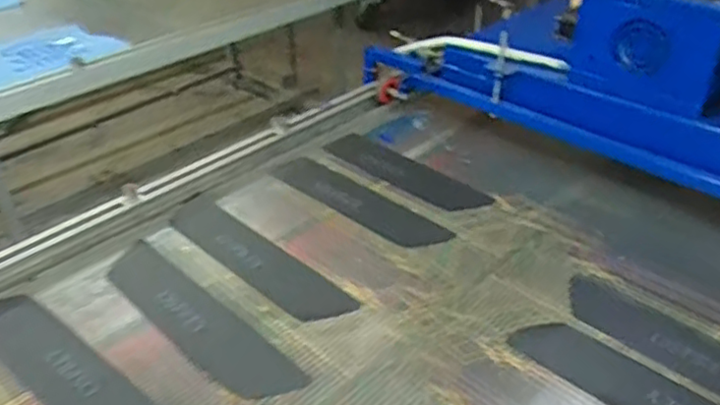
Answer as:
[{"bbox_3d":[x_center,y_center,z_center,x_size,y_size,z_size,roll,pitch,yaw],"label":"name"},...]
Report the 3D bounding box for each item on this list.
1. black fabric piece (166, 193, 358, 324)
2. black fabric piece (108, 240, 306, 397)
[{"bbox_3d":[-0.199,0.095,1.223,0.465,0.009,0.102,28,45,36],"label":"black fabric piece"},{"bbox_3d":[-0.271,0.188,1.071,0.446,0.007,0.100,30,50,35],"label":"black fabric piece"}]

